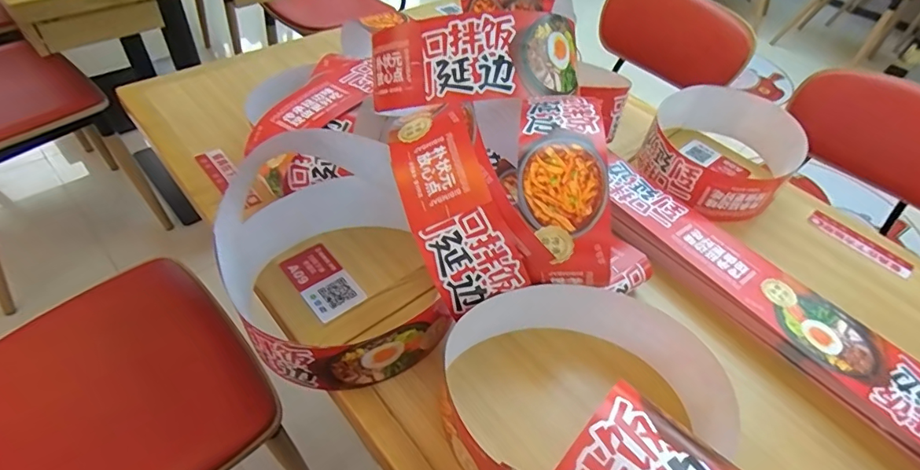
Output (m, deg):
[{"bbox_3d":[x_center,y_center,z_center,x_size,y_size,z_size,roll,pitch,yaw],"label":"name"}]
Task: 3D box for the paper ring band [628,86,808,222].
[{"bbox_3d":[0.374,-0.122,0.712,0.199,0.081,0.262,33,52,22],"label":"paper ring band"}]

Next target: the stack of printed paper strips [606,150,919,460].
[{"bbox_3d":[0.354,0.089,0.533,0.128,0.032,0.525,-28,57,-25],"label":"stack of printed paper strips"}]

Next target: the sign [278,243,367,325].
[{"bbox_3d":[-0.155,0.050,0.545,0.056,0.005,0.102,-30,57,-29],"label":"sign"}]

